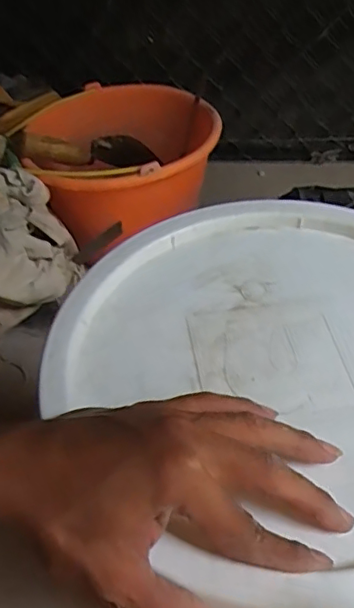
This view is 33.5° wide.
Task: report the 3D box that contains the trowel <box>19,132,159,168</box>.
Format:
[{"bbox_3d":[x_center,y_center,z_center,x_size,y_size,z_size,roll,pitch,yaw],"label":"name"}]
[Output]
[{"bbox_3d":[-0.138,-0.238,0.905,0.064,0.051,0.236,36,30,31],"label":"trowel"}]

